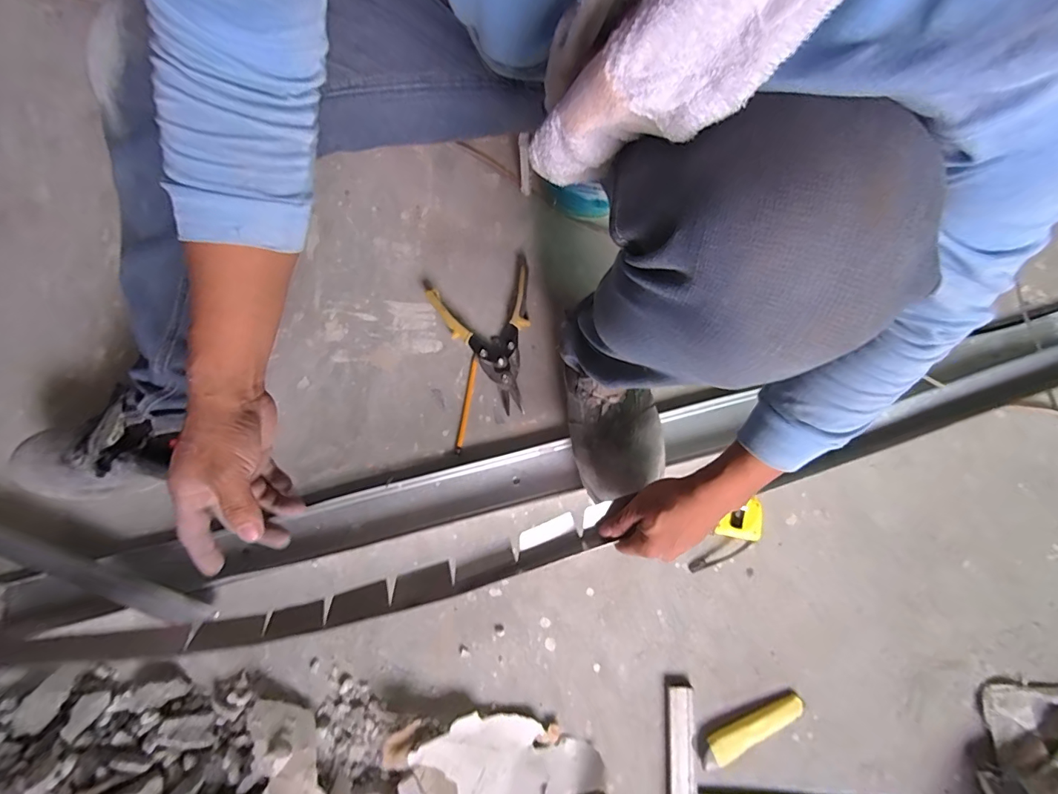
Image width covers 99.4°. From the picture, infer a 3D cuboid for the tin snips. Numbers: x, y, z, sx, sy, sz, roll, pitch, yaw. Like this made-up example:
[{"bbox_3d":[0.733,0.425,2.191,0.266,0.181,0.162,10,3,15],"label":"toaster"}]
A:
[{"bbox_3d":[-0.056,-0.096,0.697,0.161,0.023,0.236,-15,79,-5],"label":"tin snips"}]

